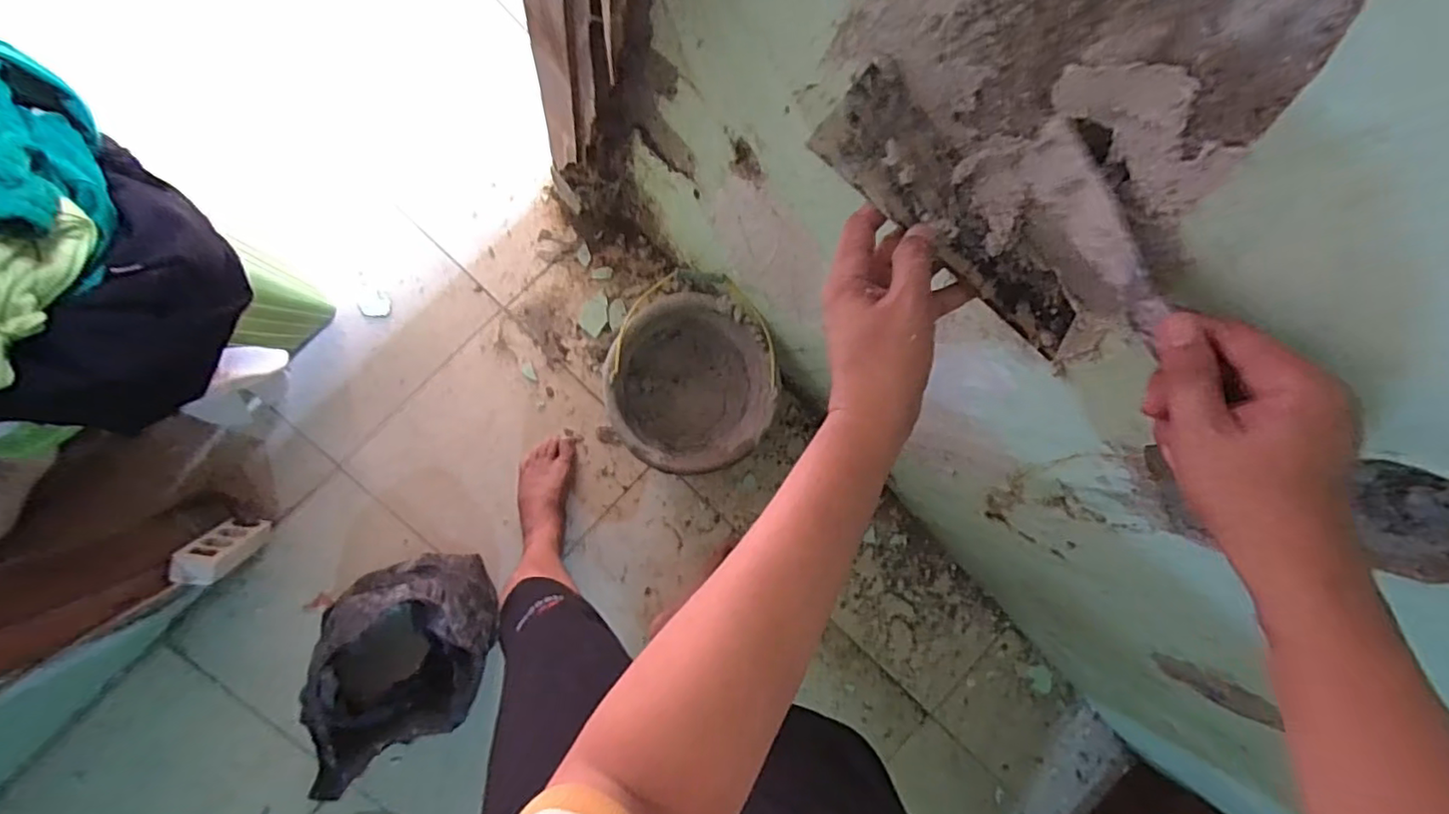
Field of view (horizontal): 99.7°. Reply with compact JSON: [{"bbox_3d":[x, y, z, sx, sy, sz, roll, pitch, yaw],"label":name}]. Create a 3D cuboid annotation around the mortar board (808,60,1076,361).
[{"bbox_3d":[0.152,-0.122,0.390,0.208,0.008,0.079,39,71,-13],"label":"mortar board"}]

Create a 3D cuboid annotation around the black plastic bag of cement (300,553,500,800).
[{"bbox_3d":[-0.518,0.393,0.987,0.283,0.236,0.248,-31,97,-8],"label":"black plastic bag of cement"}]

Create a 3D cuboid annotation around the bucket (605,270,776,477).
[{"bbox_3d":[-0.063,-0.057,1.078,0.284,0.221,0.290,0,92,-10],"label":"bucket"}]

